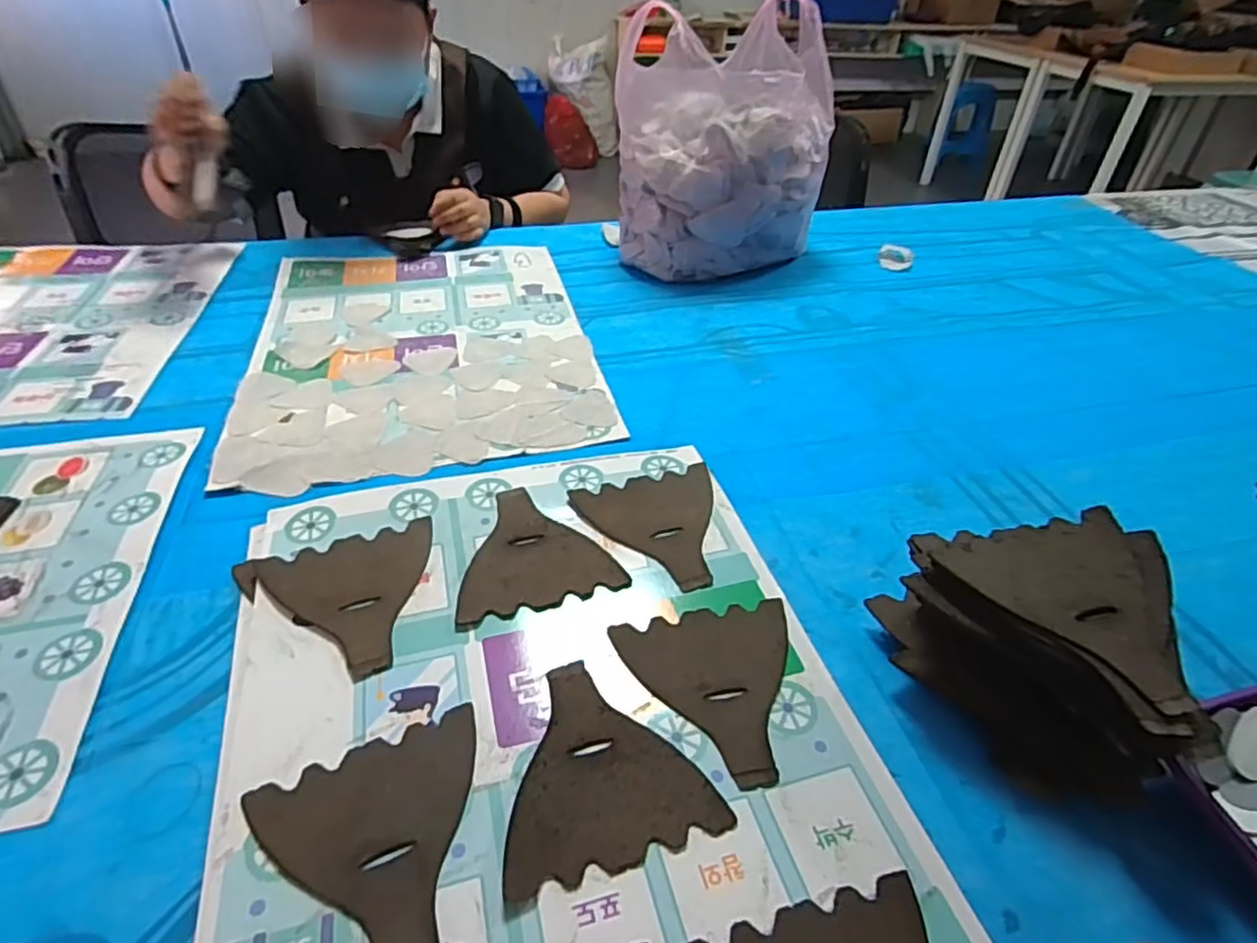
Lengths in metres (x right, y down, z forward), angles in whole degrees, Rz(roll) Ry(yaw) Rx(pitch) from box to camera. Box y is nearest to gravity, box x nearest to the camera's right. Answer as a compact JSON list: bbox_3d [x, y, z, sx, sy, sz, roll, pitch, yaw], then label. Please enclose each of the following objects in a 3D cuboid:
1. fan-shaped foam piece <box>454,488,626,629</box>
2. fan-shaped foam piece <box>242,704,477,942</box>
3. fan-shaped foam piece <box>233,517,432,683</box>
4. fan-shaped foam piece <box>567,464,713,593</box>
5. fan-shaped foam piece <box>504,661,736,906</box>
[{"bbox_3d":[-0.082,0.060,0.549,0.124,0.004,0.130,-11,42,-15],"label":"fan-shaped foam piece"},{"bbox_3d":[-0.135,0.209,0.374,0.125,0.004,0.131,-17,44,-21],"label":"fan-shaped foam piece"},{"bbox_3d":[-0.210,0.097,0.501,0.140,0.004,0.134,-15,44,-20],"label":"fan-shaped foam piece"},{"bbox_3d":[0.030,0.048,0.575,0.127,0.004,0.132,-12,43,-17],"label":"fan-shaped foam piece"},{"bbox_3d":[-0.022,0.176,0.415,0.126,0.008,0.128,-12,43,-17],"label":"fan-shaped foam piece"}]

